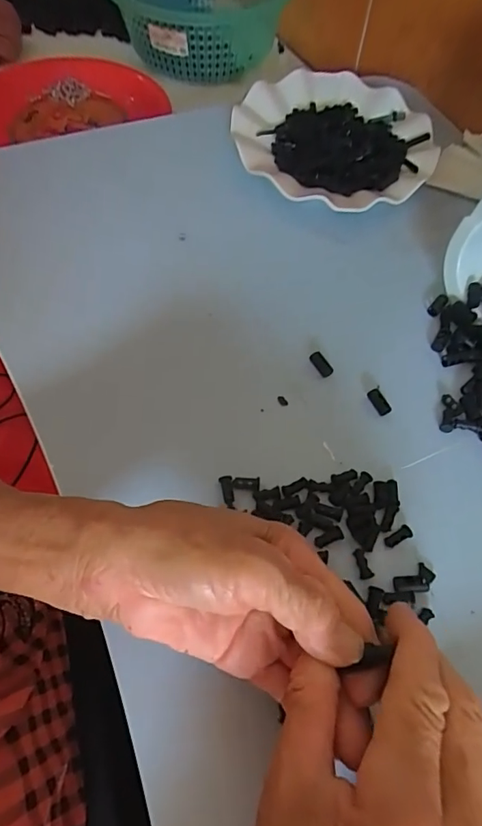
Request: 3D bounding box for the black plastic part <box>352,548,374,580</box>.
[{"bbox_3d":[0.070,0.086,0.275,0.006,0.004,0.017,-12,61,-9],"label":"black plastic part"}]

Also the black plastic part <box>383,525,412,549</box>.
[{"bbox_3d":[0.092,0.072,0.282,0.017,0.004,0.007,-23,64,-14],"label":"black plastic part"}]

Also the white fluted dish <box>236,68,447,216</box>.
[{"bbox_3d":[0.082,-0.244,0.429,0.169,0.026,0.162,1,60,-2],"label":"white fluted dish"}]

